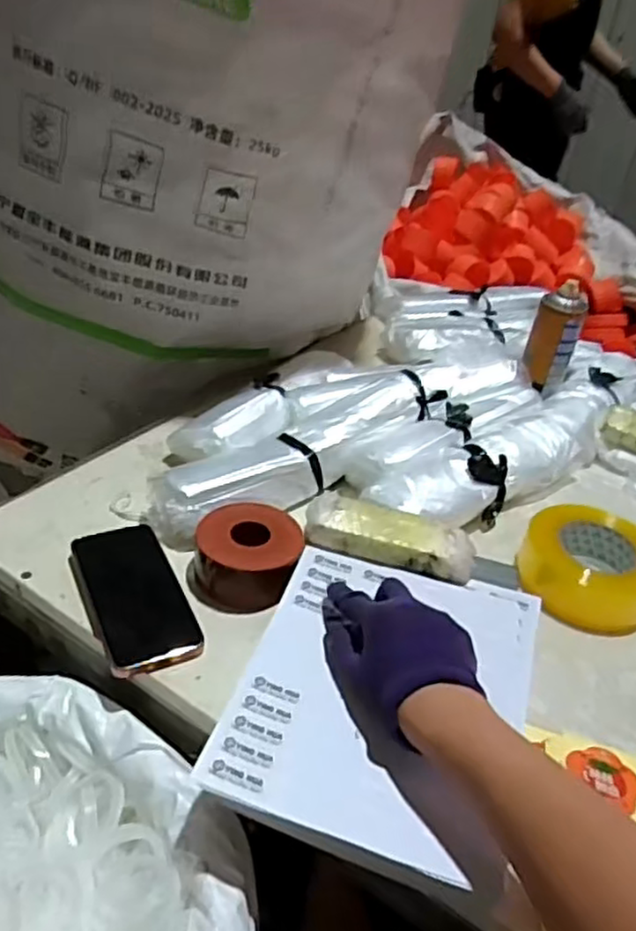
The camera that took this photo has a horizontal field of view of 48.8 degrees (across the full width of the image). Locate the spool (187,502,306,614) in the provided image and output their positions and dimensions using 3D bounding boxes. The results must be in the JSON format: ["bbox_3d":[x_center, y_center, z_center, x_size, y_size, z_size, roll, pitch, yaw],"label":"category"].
[{"bbox_3d":[-0.067,0.085,0.660,0.097,0.046,0.106,5,34,-4],"label":"spool"}]

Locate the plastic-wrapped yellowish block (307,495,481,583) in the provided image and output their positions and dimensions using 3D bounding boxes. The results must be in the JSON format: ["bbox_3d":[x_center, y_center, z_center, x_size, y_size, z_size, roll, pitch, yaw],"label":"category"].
[{"bbox_3d":[0.070,0.065,0.674,0.160,0.026,0.062,14,35,10],"label":"plastic-wrapped yellowish block"}]

